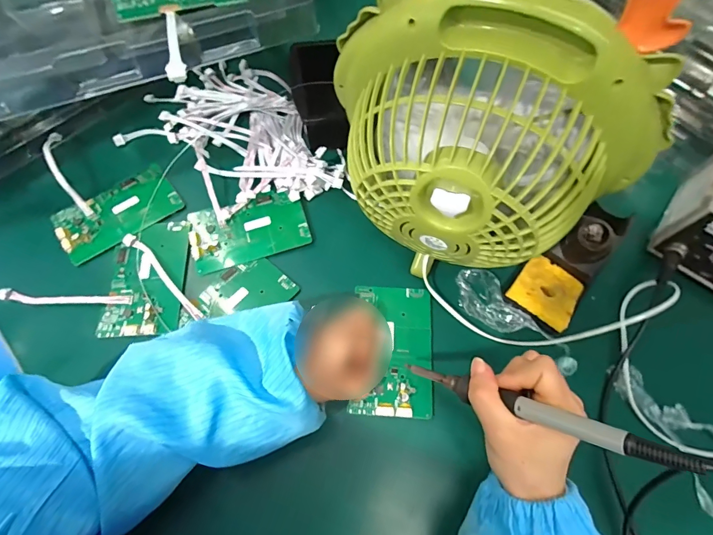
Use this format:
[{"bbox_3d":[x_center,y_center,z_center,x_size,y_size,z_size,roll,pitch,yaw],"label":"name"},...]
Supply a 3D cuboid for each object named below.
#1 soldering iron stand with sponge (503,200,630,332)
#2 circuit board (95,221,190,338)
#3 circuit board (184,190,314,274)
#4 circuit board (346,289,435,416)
[{"bbox_3d":[0.226,-0.010,0.395,0.070,0.065,0.155,35,70,13],"label":"soldering iron stand with sponge"},{"bbox_3d":[-0.227,0.010,0.412,0.079,0.008,0.130,1,66,-1],"label":"circuit board"},{"bbox_3d":[-0.125,-0.045,0.437,0.131,0.005,0.078,-17,68,-8],"label":"circuit board"},{"bbox_3d":[0.038,0.082,0.389,0.080,0.007,0.130,4,66,0],"label":"circuit board"}]

